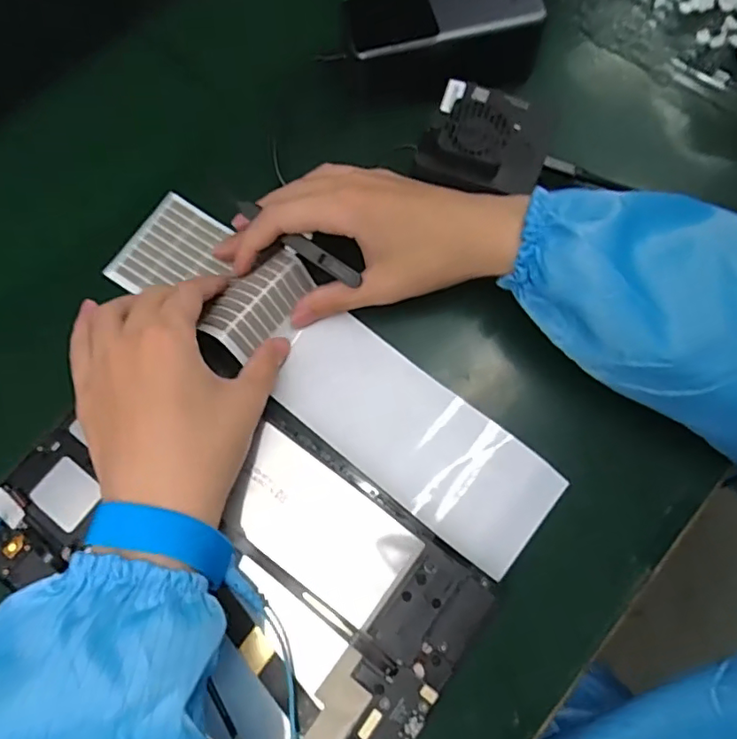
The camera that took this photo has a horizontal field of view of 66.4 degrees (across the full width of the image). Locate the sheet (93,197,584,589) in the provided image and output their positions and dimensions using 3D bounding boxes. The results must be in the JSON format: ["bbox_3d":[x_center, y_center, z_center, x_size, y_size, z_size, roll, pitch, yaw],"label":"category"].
[{"bbox_3d":[-0.026,-0.006,0.328,0.298,0.028,0.069,38,75,11],"label":"sheet"}]

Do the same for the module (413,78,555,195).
[{"bbox_3d":[0.075,-0.145,0.347,0.073,0.024,0.074,22,73,7],"label":"module"}]

